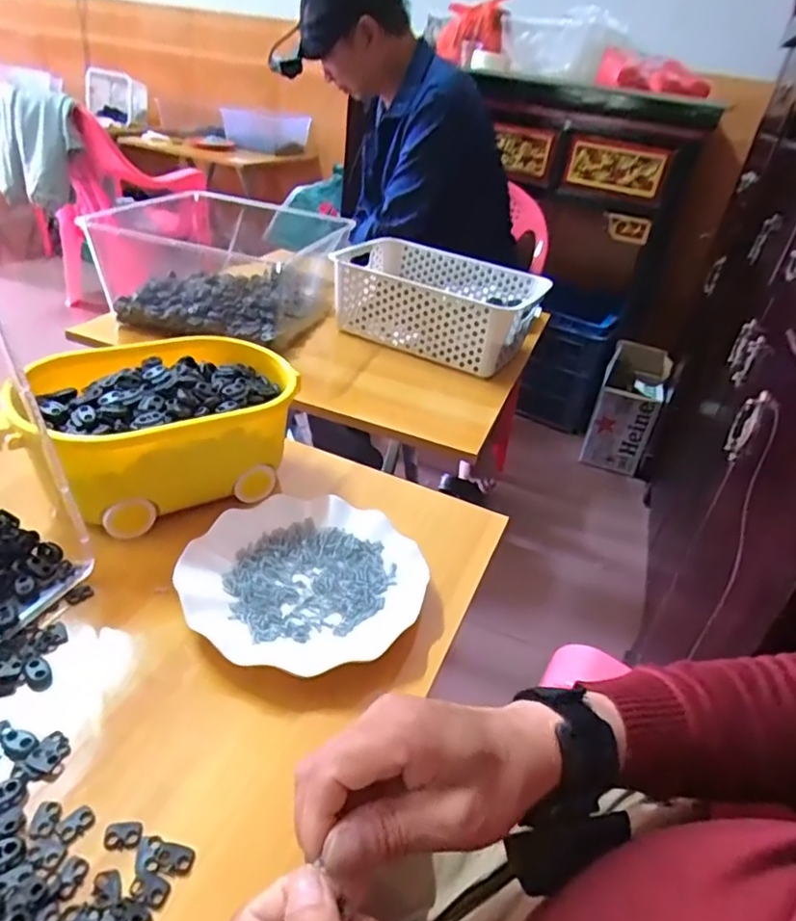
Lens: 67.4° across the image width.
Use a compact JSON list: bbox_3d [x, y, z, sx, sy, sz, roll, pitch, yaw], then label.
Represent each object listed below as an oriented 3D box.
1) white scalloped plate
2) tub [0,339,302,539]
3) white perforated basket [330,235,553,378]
[{"bbox_3d":[-0.074,0.090,0.473,0.180,0.024,0.176,6,33,-4],"label":"white scalloped plate"},{"bbox_3d":[-0.215,-0.025,0.549,0.236,0.113,0.151,-15,40,-32],"label":"tub"},{"bbox_3d":[0.062,-0.253,0.945,0.291,0.111,0.214,20,35,18],"label":"white perforated basket"}]

